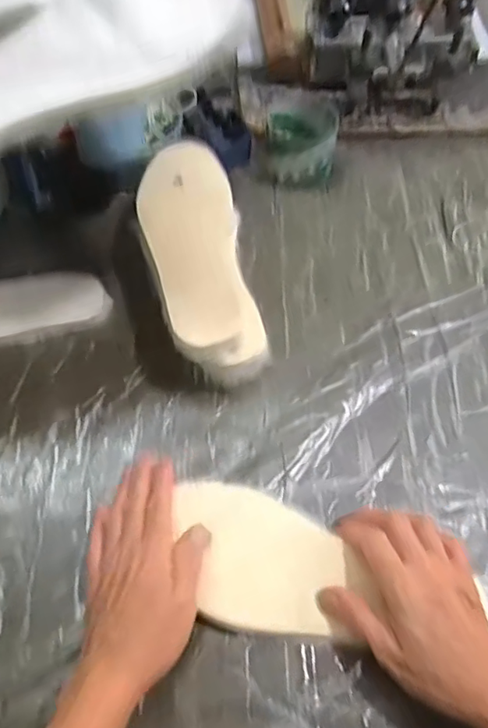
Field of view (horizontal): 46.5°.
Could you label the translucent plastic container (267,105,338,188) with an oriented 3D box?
[{"bbox_3d":[0.065,-0.256,0.655,0.082,0.047,0.093,7,58,3],"label":"translucent plastic container"}]

